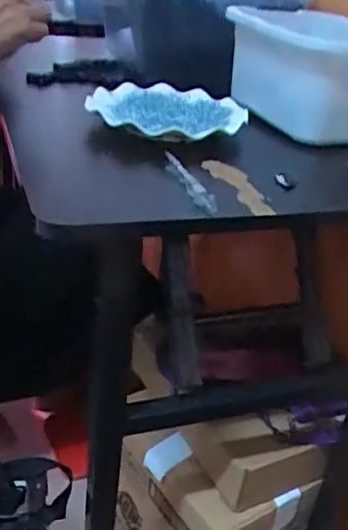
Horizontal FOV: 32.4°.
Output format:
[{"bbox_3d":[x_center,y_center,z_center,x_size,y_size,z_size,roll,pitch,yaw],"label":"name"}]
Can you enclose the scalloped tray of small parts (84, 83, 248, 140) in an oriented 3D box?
[{"bbox_3d":[-0.011,-0.185,0.715,0.177,0.023,0.173,2,30,-7],"label":"scalloped tray of small parts"}]

